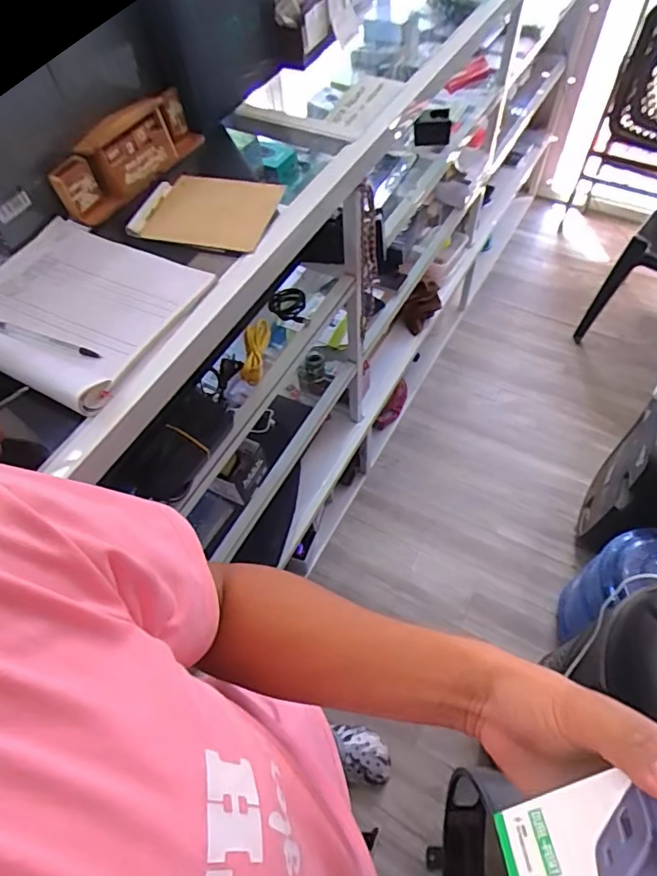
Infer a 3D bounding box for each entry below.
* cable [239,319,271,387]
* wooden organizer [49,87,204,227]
[{"bbox_3d":[-0.118,-0.142,0.842,0.044,0.035,0.114,-4,58,2],"label":"cable"},{"bbox_3d":[-0.235,-0.344,0.623,0.037,0.079,0.200,30,65,21],"label":"wooden organizer"}]

